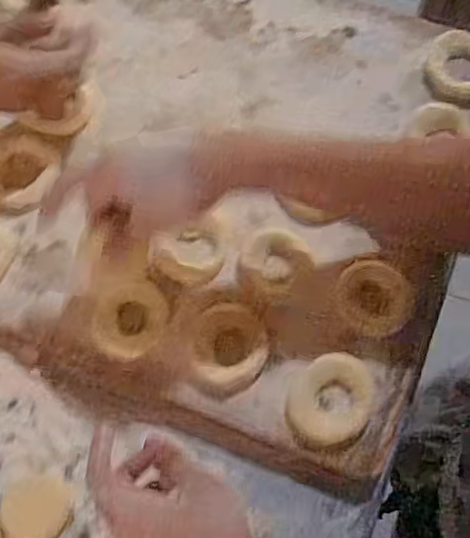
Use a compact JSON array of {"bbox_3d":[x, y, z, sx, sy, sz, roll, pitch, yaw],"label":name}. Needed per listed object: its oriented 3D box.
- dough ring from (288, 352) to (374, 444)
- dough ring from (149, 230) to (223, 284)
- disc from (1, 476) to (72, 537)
[{"bbox_3d":[0.076,0.103,0.523,0.073,0.015,0.062,-38,73,-11],"label":"dough ring"},{"bbox_3d":[-0.041,-0.011,0.554,0.058,0.010,0.044,-3,70,1],"label":"dough ring"},{"bbox_3d":[-0.156,0.190,0.519,0.052,0.006,0.050,-1,70,2],"label":"disc"}]

